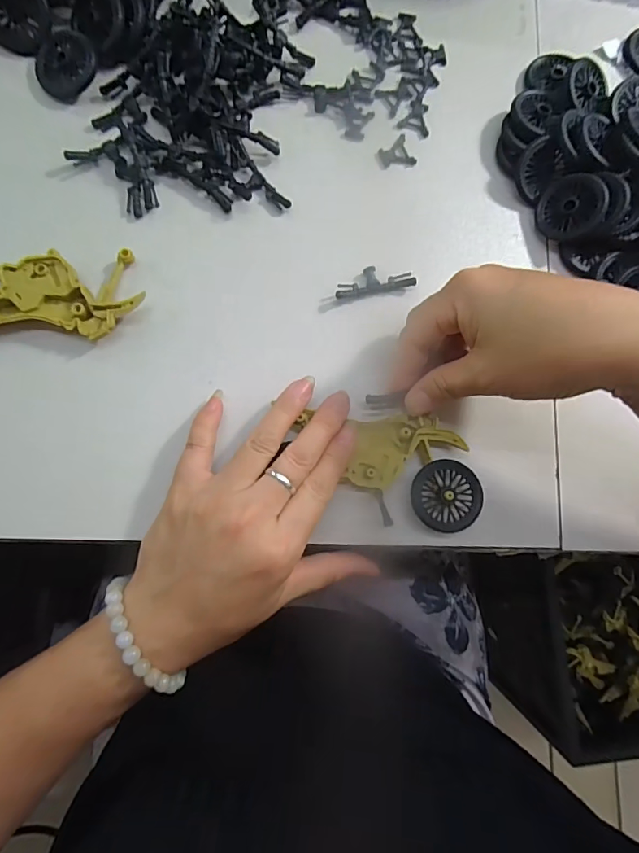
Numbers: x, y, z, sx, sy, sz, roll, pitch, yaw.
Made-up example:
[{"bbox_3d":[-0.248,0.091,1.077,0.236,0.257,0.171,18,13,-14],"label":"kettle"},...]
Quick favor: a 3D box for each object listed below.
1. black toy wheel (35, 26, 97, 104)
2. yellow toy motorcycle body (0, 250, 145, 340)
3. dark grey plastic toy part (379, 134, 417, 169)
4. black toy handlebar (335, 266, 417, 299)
[{"bbox_3d":[-0.149,-0.212,0.266,0.036,0.007,0.036,3,106,10],"label":"black toy wheel"},{"bbox_3d":[-0.147,-0.070,0.245,0.097,0.013,0.047,-3,82,-6],"label":"yellow toy motorcycle body"},{"bbox_3d":[0.048,-0.171,0.285,0.022,0.004,0.021,1,82,-5],"label":"dark grey plastic toy part"},{"bbox_3d":[0.032,-0.087,0.269,0.049,0.006,0.016,-13,83,-7],"label":"black toy handlebar"}]

